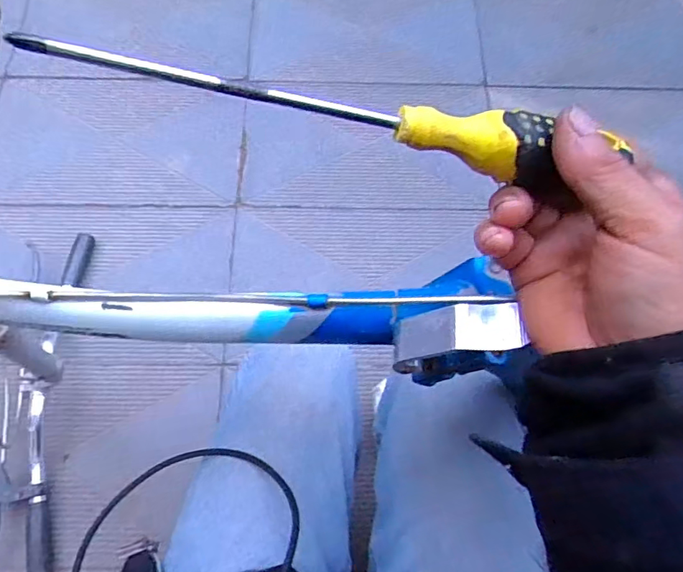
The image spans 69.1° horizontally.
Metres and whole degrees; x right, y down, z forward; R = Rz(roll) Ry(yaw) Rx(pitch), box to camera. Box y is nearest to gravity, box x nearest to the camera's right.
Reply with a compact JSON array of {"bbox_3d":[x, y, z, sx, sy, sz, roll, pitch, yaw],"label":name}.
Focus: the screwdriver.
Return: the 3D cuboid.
[{"bbox_3d":[-0.010,-0.075,0.207,0.229,0.024,0.022,11,65,-4],"label":"screwdriver"}]

